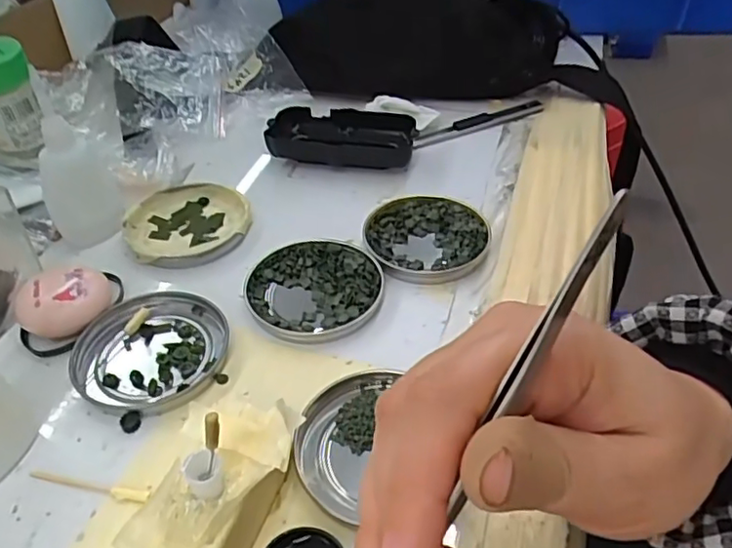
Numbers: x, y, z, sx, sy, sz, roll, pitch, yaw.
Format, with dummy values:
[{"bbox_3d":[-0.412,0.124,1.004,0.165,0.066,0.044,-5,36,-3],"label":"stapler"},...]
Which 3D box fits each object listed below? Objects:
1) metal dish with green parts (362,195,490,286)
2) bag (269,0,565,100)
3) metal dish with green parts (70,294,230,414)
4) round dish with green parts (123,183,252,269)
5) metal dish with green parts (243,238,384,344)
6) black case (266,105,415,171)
[{"bbox_3d":[0.038,-0.025,0.390,0.076,0.007,0.077,-1,42,1],"label":"metal dish with green parts"},{"bbox_3d":[0.040,-0.212,0.533,0.243,0.093,0.073,4,43,6],"label":"bag"},{"bbox_3d":[-0.116,0.040,0.328,0.074,0.009,0.078,17,46,20],"label":"metal dish with green parts"},{"bbox_3d":[-0.119,-0.034,0.409,0.078,0.013,0.074,-1,42,1],"label":"round dish with green parts"},{"bbox_3d":[-0.030,0.009,0.358,0.077,0.009,0.077,-1,42,1],"label":"metal dish with green parts"},{"bbox_3d":[-0.020,-0.105,0.469,0.110,0.023,0.048,3,43,5],"label":"black case"}]

